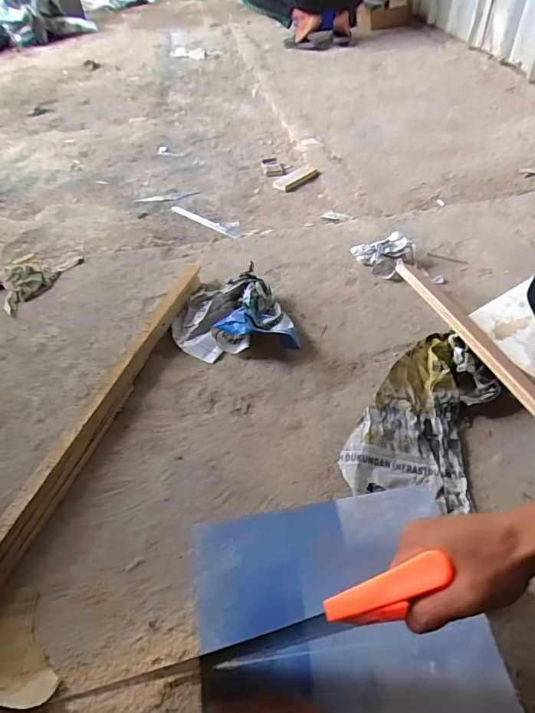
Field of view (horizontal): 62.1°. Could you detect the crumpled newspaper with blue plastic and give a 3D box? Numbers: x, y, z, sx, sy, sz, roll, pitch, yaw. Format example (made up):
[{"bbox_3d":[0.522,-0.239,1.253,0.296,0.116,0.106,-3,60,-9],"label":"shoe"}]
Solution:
[{"bbox_3d":[-0.070,-0.093,0.861,0.232,0.077,0.207,-5,47,1],"label":"crumpled newspaper with blue plastic"}]

